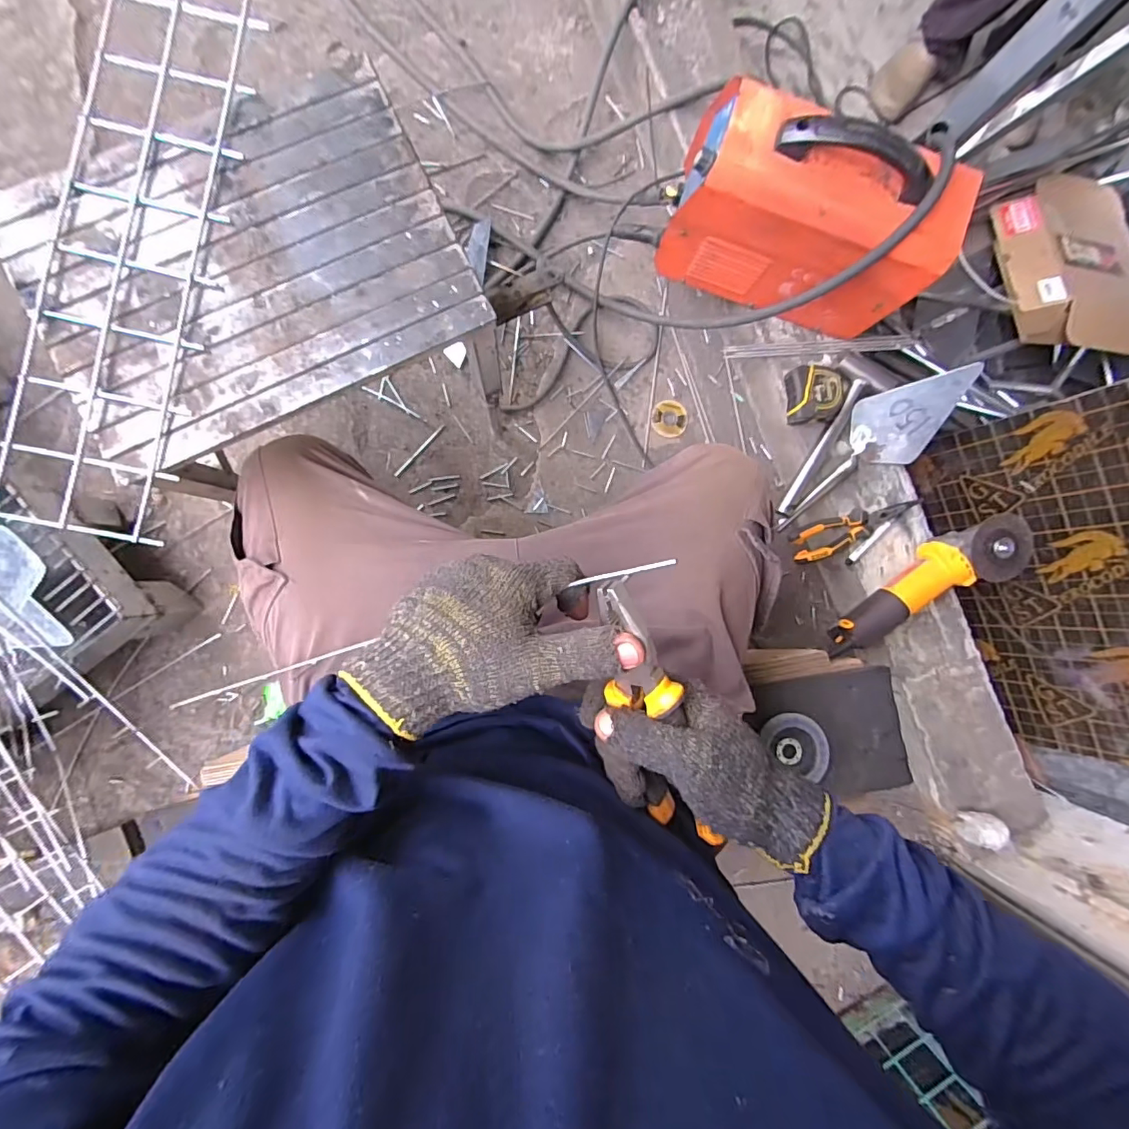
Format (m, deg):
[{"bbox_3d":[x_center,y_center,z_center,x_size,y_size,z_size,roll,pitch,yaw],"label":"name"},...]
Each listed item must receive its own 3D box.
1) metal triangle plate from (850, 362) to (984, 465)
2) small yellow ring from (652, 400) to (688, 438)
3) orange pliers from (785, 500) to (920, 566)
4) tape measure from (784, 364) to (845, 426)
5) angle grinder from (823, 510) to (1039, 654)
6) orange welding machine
[{"bbox_3d":[0.515,-0.211,0.759,0.164,0.011,0.107,-14,98,30],"label":"metal triangle plate"},{"bbox_3d":[0.180,-0.246,0.875,0.061,0.006,0.061,0,89,-6],"label":"small yellow ring"},{"bbox_3d":[0.447,-0.056,0.785,0.197,0.024,0.053,-19,92,-7],"label":"orange pliers"},{"bbox_3d":[0.375,-0.254,0.774,0.084,0.043,0.083,-4,90,-7],"label":"tape measure"},{"bbox_3d":[0.532,0.038,0.771,0.317,0.073,0.091,-35,93,11],"label":"angle grinder"},{"bbox_3d":[0.309,-0.447,0.663,0.319,0.221,0.147,20,87,-7],"label":"orange welding machine"}]

